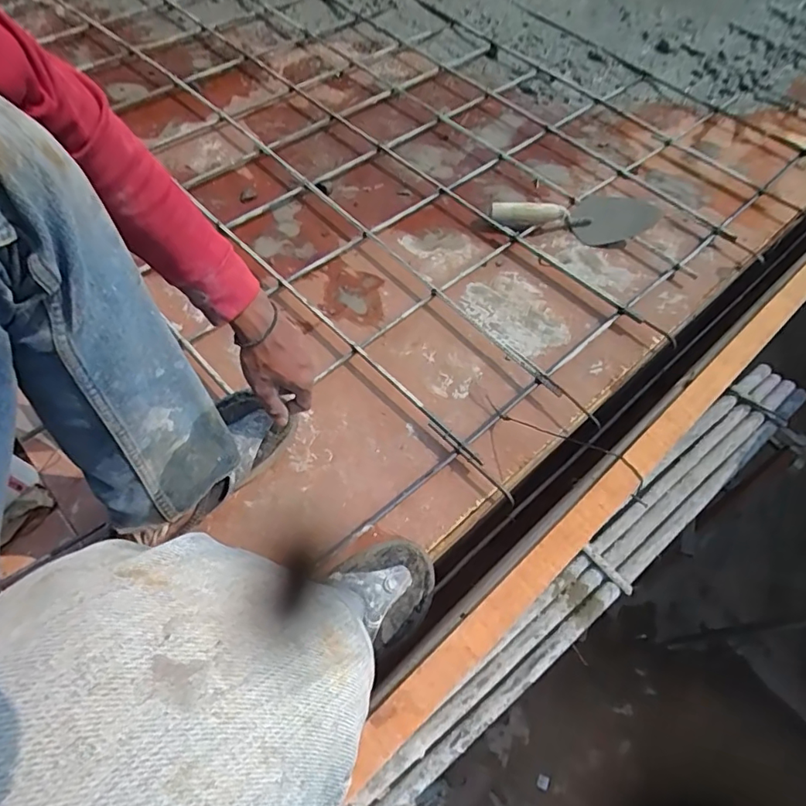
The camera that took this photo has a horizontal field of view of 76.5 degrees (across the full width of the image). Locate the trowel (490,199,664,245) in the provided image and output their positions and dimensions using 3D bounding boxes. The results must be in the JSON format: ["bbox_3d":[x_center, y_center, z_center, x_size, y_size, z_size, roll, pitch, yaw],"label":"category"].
[{"bbox_3d":[0.318,-0.346,0.946,0.312,0.046,0.100,-3,61,-4],"label":"trowel"}]

